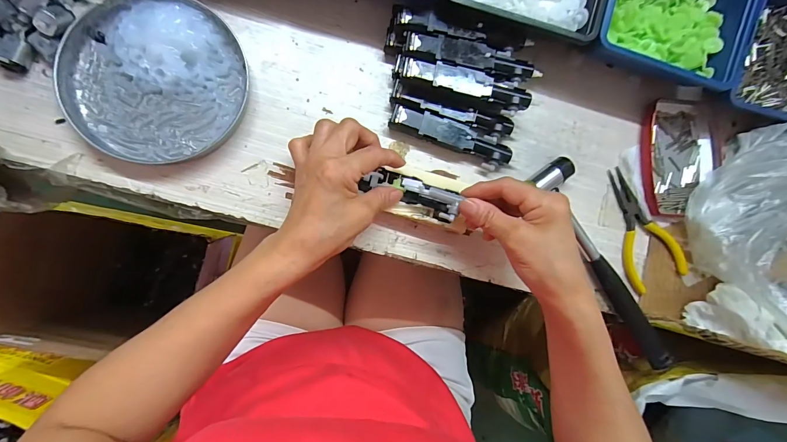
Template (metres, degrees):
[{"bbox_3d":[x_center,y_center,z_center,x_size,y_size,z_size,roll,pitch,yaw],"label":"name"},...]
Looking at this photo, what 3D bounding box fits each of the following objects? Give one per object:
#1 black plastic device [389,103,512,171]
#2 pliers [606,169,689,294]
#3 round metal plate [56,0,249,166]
[{"bbox_3d":[0.055,-0.079,0.338,0.118,0.020,0.027,20,85,-7],"label":"black plastic device"},{"bbox_3d":[0.258,0.006,0.366,0.059,0.013,0.126,-14,90,-9],"label":"pliers"},{"bbox_3d":[-0.202,-0.123,0.304,0.137,0.018,0.141,0,87,-9],"label":"round metal plate"}]

